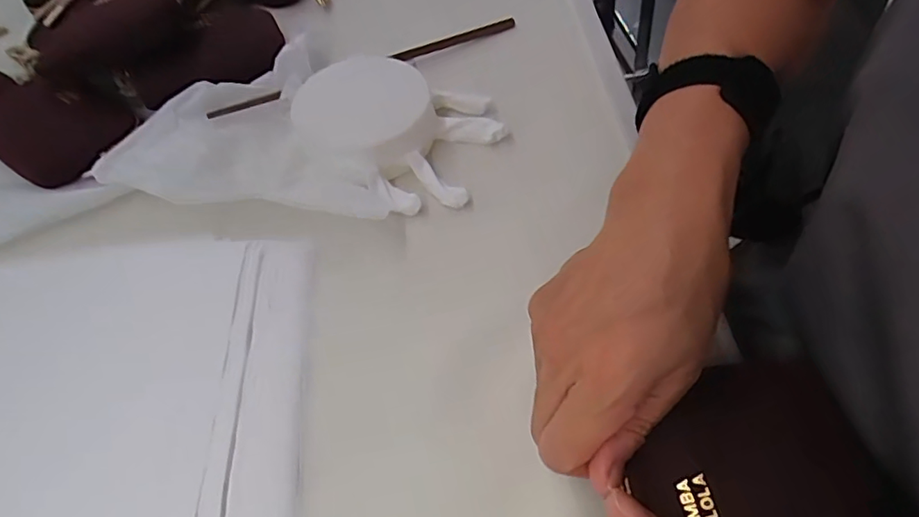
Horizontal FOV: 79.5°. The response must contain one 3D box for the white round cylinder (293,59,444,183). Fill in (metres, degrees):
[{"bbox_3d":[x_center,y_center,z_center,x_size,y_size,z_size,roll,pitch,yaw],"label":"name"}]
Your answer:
[{"bbox_3d":[-0.060,-0.096,0.370,0.089,0.025,0.091,-3,56,5],"label":"white round cylinder"}]

